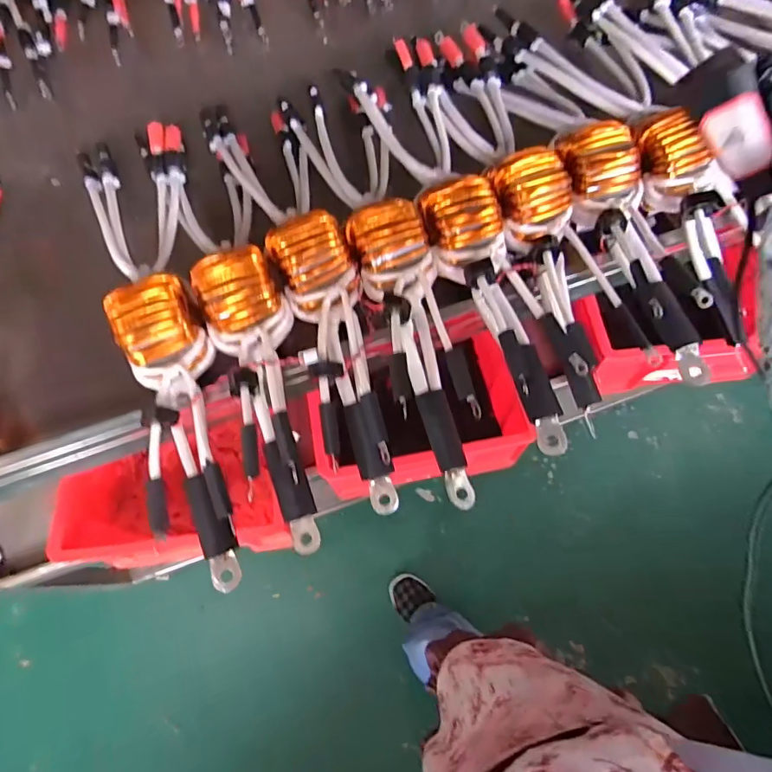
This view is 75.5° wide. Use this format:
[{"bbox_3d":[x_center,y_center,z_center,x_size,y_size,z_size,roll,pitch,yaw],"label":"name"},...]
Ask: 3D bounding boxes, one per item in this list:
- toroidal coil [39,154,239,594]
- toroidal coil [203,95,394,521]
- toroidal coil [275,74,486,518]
[{"bbox_3d":[-0.198,-0.053,0.448,0.088,0.093,0.447,-17,69,-6],"label":"toroidal coil"},{"bbox_3d":[-0.076,-0.117,0.471,0.077,0.097,0.462,-20,70,-7],"label":"toroidal coil"},{"bbox_3d":[-0.010,-0.132,0.454,0.100,0.062,0.409,-12,69,-4],"label":"toroidal coil"}]

